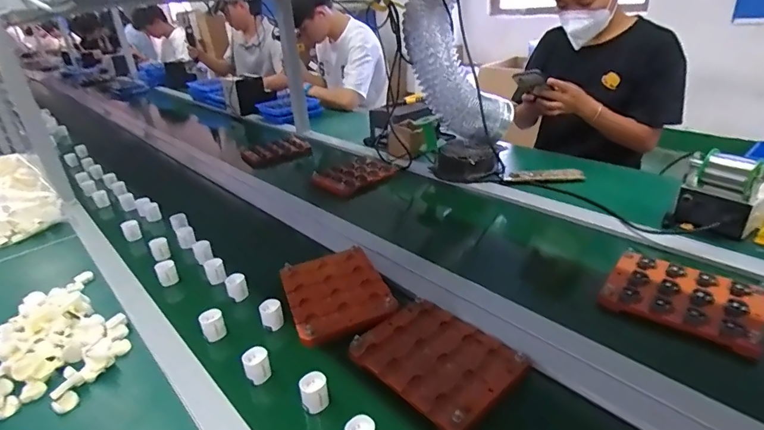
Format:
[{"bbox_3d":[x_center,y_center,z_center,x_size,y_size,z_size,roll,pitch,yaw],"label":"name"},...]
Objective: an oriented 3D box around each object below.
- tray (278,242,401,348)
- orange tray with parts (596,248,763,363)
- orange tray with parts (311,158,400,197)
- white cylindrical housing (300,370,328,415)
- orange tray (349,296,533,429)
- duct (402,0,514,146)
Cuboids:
[{"bbox_3d":[-0.077,0.114,0.712,0.150,0.023,0.203,-12,28,-18],"label":"tray"},{"bbox_3d":[0.440,0.120,0.646,0.189,0.027,0.148,19,34,36],"label":"orange tray with parts"},{"bbox_3d":[-0.076,-0.106,1.171,0.201,0.036,0.147,-22,33,-33],"label":"orange tray with parts"},{"bbox_3d":[-0.080,0.215,0.529,0.030,0.041,0.032,-2,27,1],"label":"white cylindrical housing"},{"bbox_3d":[0.071,0.184,0.576,0.157,0.028,0.192,-23,33,-35],"label":"orange tray"},{"bbox_3d":[0.162,-0.334,1.055,0.145,0.376,0.100,-26,14,30],"label":"duct"}]

